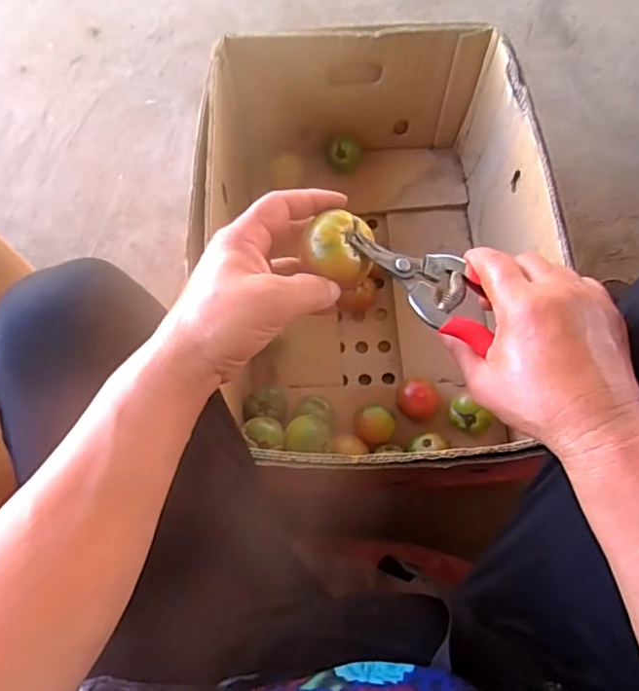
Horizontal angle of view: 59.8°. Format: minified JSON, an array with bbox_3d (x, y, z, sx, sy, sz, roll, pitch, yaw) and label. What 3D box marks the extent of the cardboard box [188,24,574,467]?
[{"bbox_3d":[0.062,-0.107,0.671,0.367,0.217,0.502,-3,67,1],"label":"cardboard box"}]

